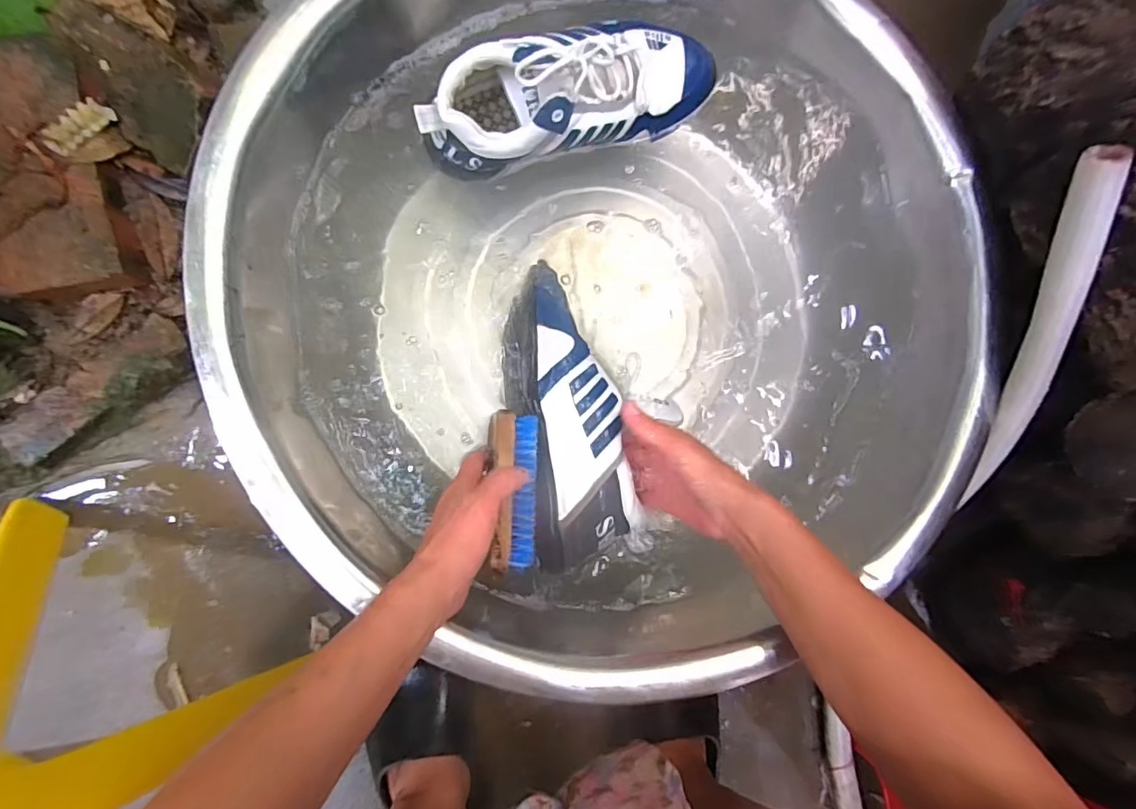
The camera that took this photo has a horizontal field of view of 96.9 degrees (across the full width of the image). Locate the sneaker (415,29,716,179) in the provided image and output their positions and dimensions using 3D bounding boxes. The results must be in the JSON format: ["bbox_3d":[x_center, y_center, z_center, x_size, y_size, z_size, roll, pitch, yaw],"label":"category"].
[{"bbox_3d":[0.004,-0.275,0.443,0.263,0.087,0.089,-19,90,-6],"label":"sneaker"}]

